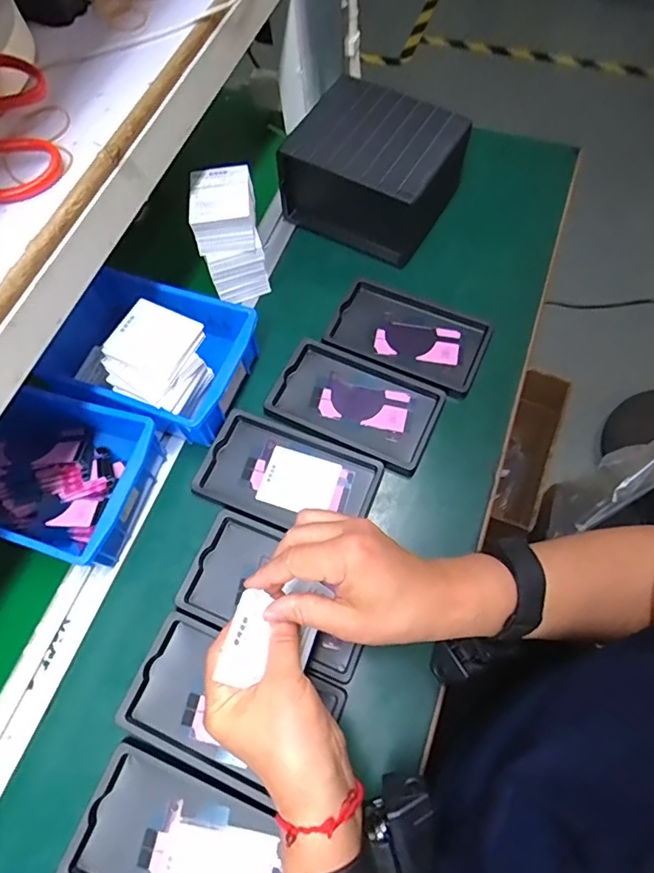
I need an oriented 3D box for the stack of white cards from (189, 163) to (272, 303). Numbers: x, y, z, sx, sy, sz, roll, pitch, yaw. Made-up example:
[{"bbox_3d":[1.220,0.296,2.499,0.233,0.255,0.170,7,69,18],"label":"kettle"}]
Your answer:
[{"bbox_3d":[-0.100,-0.209,0.549,0.063,0.114,0.074,-9,67,-3],"label":"stack of white cards"}]

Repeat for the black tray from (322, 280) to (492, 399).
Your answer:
[{"bbox_3d":[0.088,-0.109,0.555,0.156,0.010,0.094,26,70,12],"label":"black tray"}]

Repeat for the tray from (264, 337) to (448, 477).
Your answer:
[{"bbox_3d":[0.029,-0.035,0.524,0.158,0.012,0.100,23,69,11],"label":"tray"}]

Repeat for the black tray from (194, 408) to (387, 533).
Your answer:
[{"bbox_3d":[-0.036,0.040,0.500,0.158,0.019,0.092,21,68,10],"label":"black tray"}]

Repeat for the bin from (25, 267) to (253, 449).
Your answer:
[{"bbox_3d":[-0.170,-0.087,0.504,0.179,0.101,0.138,20,68,9],"label":"bin"}]

